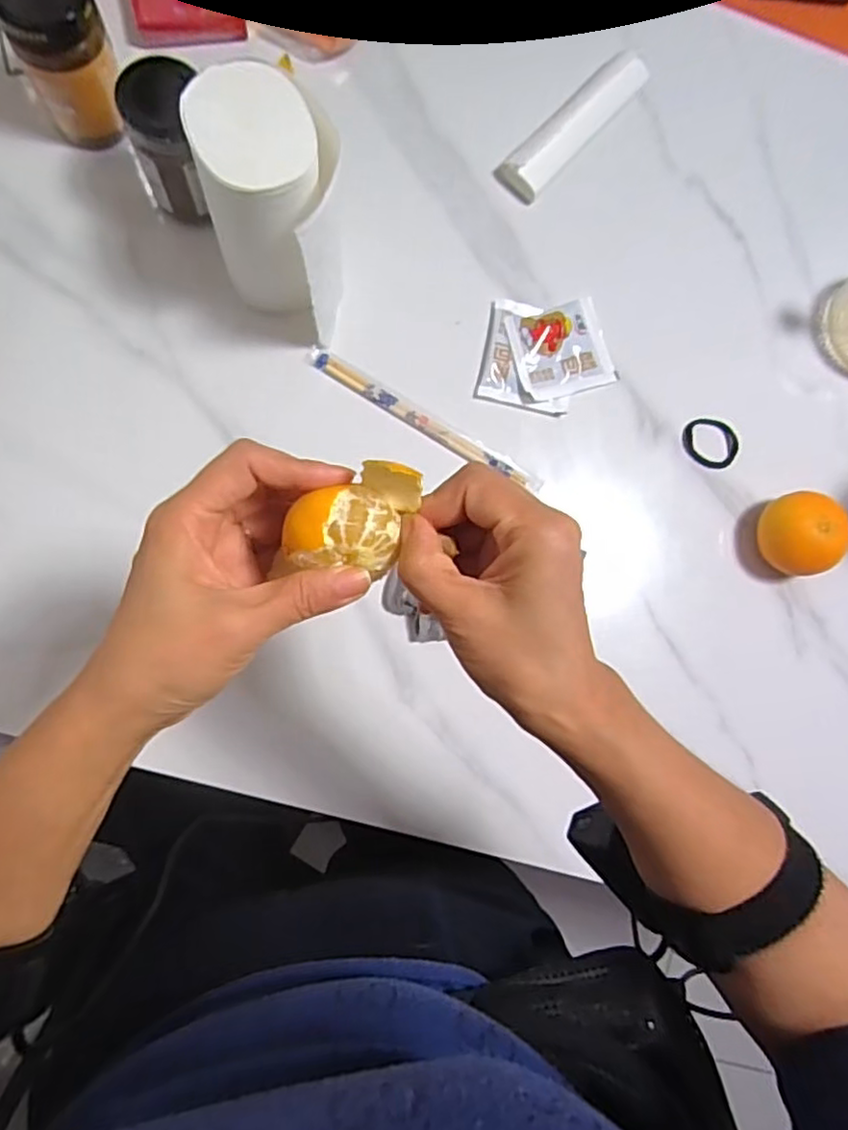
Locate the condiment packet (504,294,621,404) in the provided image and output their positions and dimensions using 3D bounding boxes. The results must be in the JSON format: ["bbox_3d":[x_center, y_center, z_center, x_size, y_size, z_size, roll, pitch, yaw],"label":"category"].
[{"bbox_3d":[0.117,-0.183,0.552,0.089,0.013,0.075,-20,89,-9],"label":"condiment packet"}]

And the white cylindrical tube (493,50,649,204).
[{"bbox_3d":[0.132,-0.383,0.564,0.038,0.023,0.161,43,81,-3],"label":"white cylindrical tube"}]

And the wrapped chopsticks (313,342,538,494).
[{"bbox_3d":[0.001,-0.117,0.535,0.213,0.011,0.020,31,82,-5],"label":"wrapped chopsticks"}]

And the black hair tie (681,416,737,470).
[{"bbox_3d":[0.251,-0.106,0.570,0.042,0.013,0.047,-22,89,-9],"label":"black hair tie"}]

